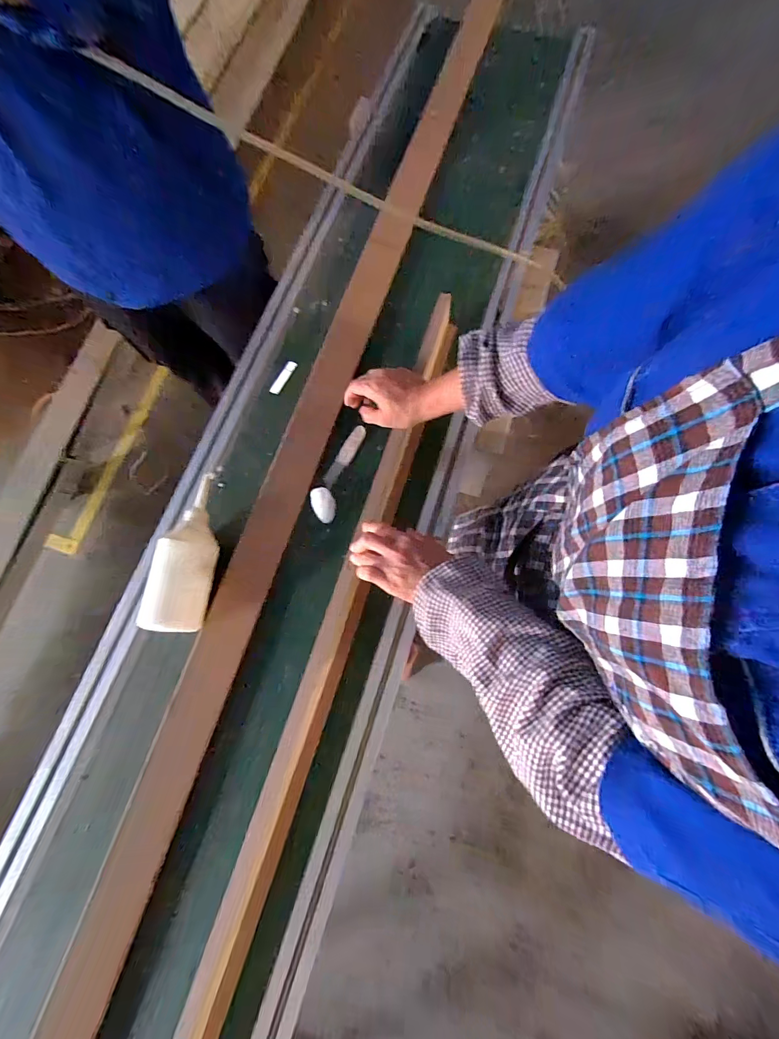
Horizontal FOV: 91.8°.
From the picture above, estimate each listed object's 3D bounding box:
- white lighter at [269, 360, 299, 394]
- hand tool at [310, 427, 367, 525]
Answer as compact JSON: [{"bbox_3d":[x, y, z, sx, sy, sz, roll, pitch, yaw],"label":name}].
[{"bbox_3d":[-0.169,-0.227,0.604,0.015,0.010,0.061,30,78,9],"label":"white lighter"},{"bbox_3d":[-0.071,-0.064,0.533,0.040,0.047,0.167,33,49,-13],"label":"hand tool"}]

